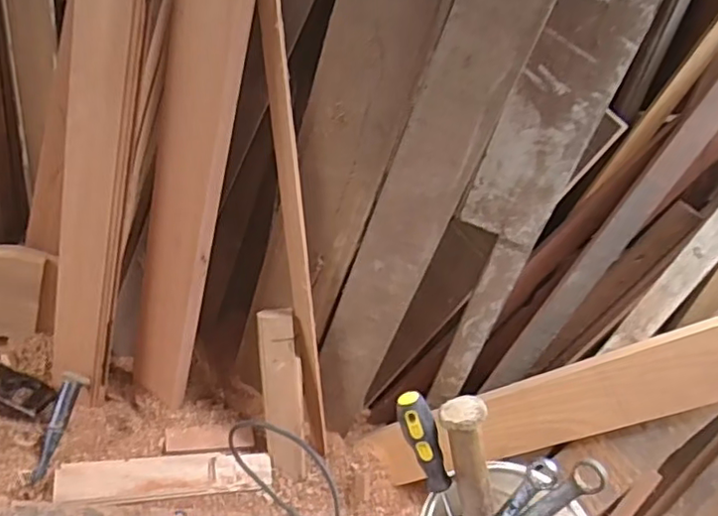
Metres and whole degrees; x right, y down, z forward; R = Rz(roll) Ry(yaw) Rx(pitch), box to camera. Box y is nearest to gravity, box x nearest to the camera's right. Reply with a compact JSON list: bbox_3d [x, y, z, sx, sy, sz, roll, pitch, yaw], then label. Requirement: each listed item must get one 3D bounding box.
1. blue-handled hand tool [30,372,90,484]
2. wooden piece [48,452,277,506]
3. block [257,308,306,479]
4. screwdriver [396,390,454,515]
[{"bbox_3d":[-0.518,0.288,1.058,0.043,0.032,0.181,12,72,6],"label":"blue-handled hand tool"},{"bbox_3d":[-0.327,0.379,1.073,0.359,0.029,0.076,5,50,-26],"label":"wooden piece"},{"bbox_3d":[-0.138,0.253,1.118,0.069,0.350,0.029,-4,24,-6],"label":"block"},{"bbox_3d":[0.081,0.232,0.616,0.031,0.218,0.026,-25,17,-20],"label":"screwdriver"}]

